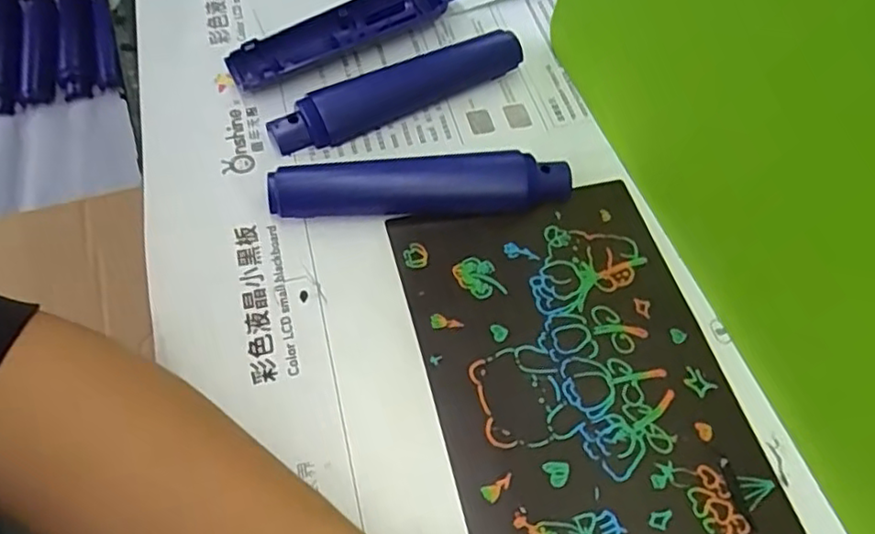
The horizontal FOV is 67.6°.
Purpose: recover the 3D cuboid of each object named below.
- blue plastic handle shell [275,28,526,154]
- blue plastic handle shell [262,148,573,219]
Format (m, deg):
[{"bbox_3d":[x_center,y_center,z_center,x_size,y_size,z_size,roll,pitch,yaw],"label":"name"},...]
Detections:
[{"bbox_3d":[-0.023,-0.111,0.413,0.169,0.020,0.030,-27,63,-17],"label":"blue plastic handle shell"},{"bbox_3d":[-0.007,-0.047,0.366,0.166,0.019,0.031,-7,59,-6],"label":"blue plastic handle shell"}]

